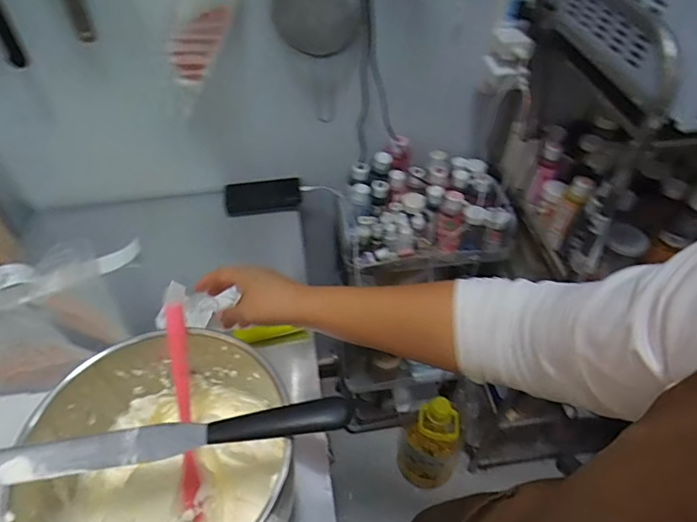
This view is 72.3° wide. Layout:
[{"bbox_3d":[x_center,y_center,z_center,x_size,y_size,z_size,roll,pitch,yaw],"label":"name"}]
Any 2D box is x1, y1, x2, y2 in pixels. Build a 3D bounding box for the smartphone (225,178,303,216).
[{"bbox_3d":[-0.167,-0.126,0.934,0.145,0.010,0.062,-7,84,-7],"label":"smartphone"}]

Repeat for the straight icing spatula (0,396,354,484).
[{"bbox_3d":[-0.155,0.148,0.395,0.311,0.021,0.031,-6,48,-5],"label":"straight icing spatula"}]

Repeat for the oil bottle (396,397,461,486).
[{"bbox_3d":[0.214,0.465,1.234,0.151,0.321,0.132,19,51,17],"label":"oil bottle"}]

